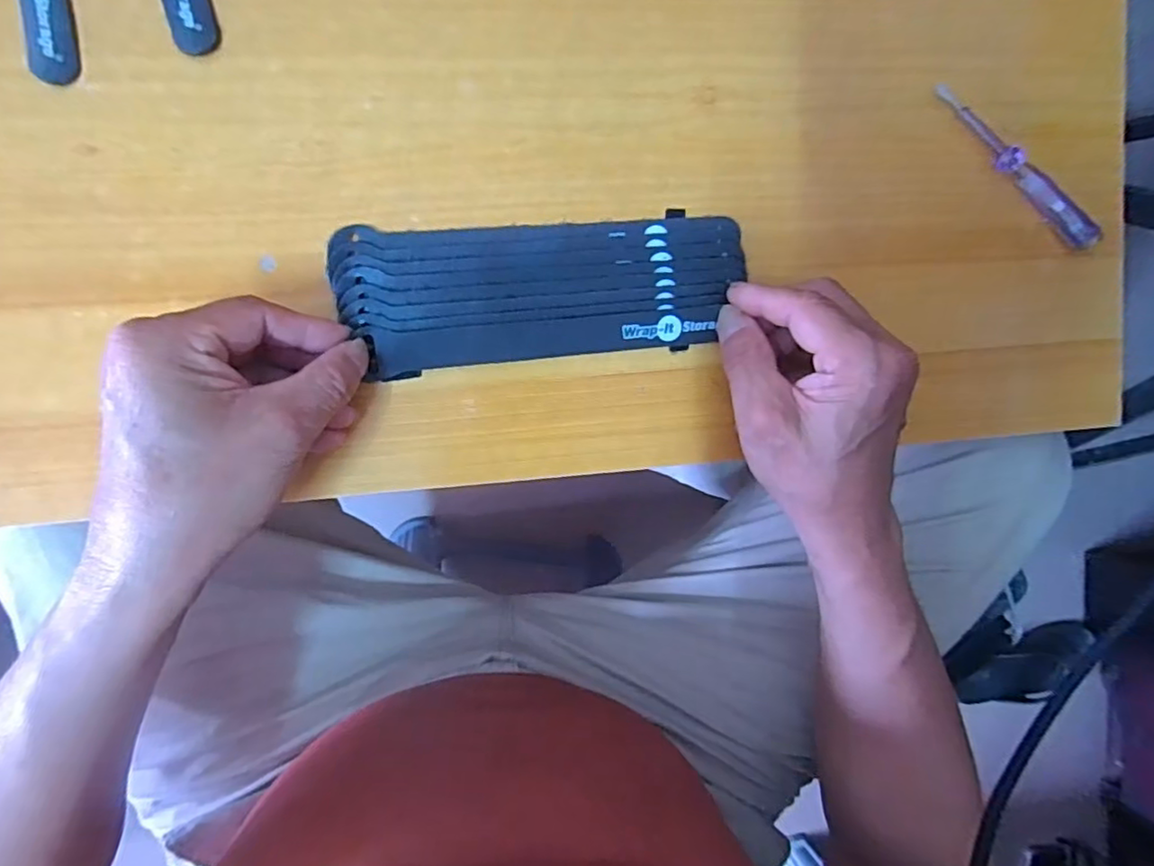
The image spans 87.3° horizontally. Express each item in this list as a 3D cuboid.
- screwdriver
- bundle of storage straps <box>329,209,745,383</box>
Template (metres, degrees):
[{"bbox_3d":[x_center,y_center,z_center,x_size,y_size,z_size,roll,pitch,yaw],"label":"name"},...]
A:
[{"bbox_3d":[0.238,-0.144,0.326,0.120,0.011,0.012,41,90,-9],"label":"screwdriver"},{"bbox_3d":[-0.015,-0.070,0.299,0.194,0.012,0.067,-6,96,-7],"label":"bundle of storage straps"}]

